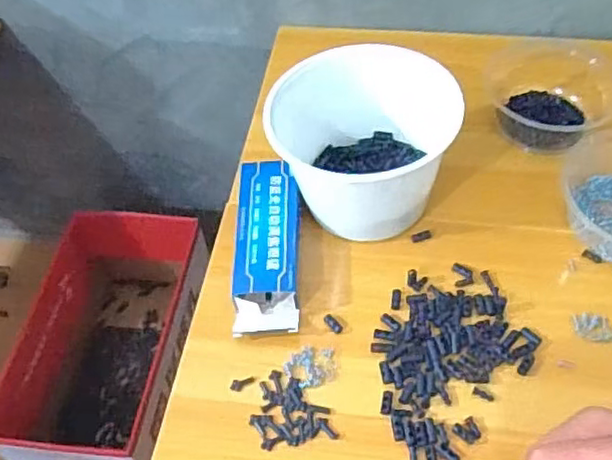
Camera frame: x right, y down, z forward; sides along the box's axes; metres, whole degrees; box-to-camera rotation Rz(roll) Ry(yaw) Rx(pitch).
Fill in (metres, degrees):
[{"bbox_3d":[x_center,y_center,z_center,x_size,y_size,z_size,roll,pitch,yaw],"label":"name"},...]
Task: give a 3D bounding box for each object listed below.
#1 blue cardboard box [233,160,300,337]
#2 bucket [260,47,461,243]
[{"bbox_3d":[-0.035,0.010,0.591,0.055,0.035,0.172,-2,53,2],"label":"blue cardboard box"},{"bbox_3d":[0.056,-0.082,0.596,0.138,0.120,0.136,-2,53,2],"label":"bucket"}]

